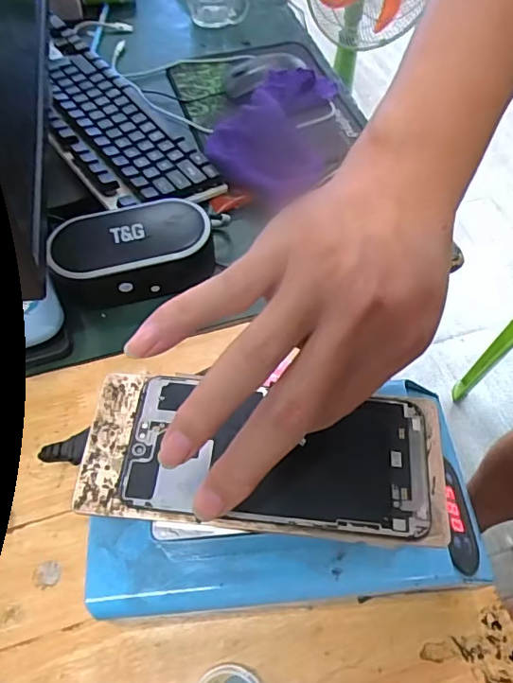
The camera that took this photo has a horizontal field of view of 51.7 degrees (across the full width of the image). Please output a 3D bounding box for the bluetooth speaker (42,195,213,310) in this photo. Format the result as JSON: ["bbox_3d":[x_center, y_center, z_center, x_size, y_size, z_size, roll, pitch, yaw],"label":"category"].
[{"bbox_3d":[-0.114,-0.081,0.494,0.147,0.051,0.079,-17,59,-13],"label":"bluetooth speaker"}]

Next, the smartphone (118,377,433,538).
[{"bbox_3d":[0.011,0.058,0.280,0.157,0.005,0.072,6,56,3],"label":"smartphone"}]

